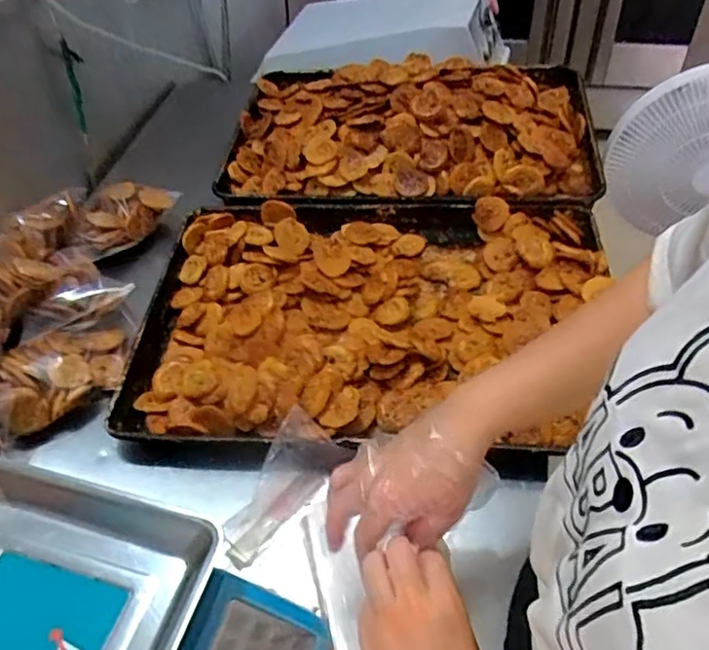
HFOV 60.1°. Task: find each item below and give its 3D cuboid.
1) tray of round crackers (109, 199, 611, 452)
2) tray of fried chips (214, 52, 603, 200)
[{"bbox_3d":[0.016,-0.025,0.801,0.590,0.060,0.411,1,50,7],"label":"tray of round crackers"},{"bbox_3d":[0.091,-0.356,1.025,0.599,0.112,0.389,2,50,8],"label":"tray of fried chips"}]

